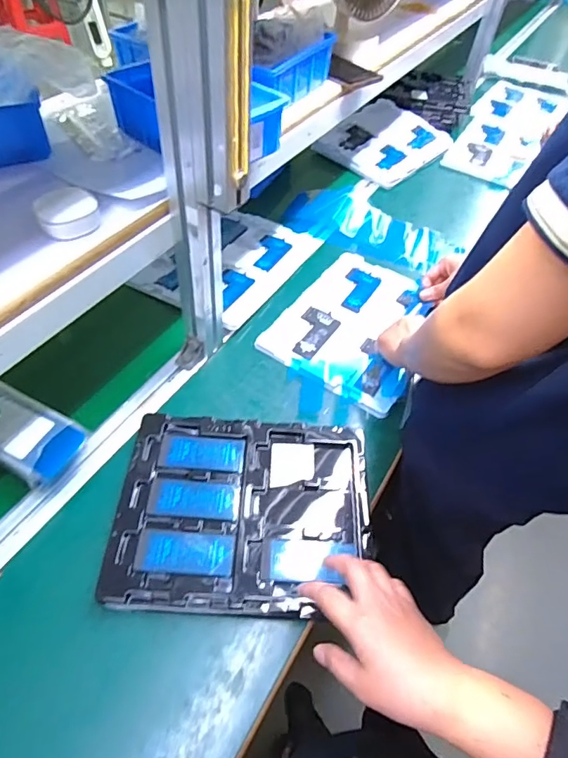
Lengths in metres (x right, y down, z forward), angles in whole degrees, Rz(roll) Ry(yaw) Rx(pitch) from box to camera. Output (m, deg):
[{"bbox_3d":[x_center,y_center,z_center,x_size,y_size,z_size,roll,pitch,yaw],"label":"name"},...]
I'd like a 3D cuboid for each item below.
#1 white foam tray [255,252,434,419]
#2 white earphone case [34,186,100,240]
[{"bbox_3d":[0.117,-0.094,0.746,0.216,0.021,0.287,26,54,16],"label":"white foam tray"},{"bbox_3d":[-0.220,-0.170,0.476,0.057,0.026,0.058,-26,58,-22],"label":"white earphone case"}]

